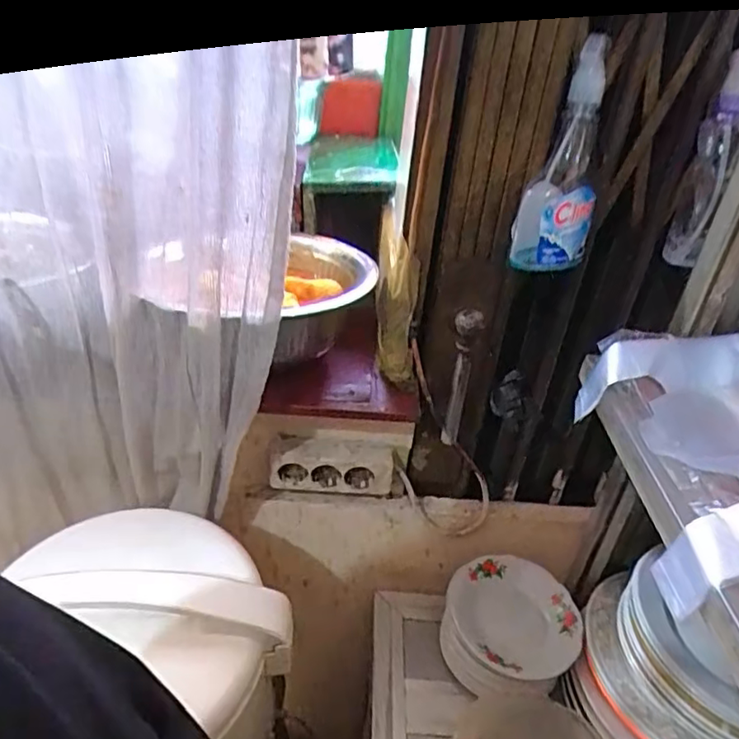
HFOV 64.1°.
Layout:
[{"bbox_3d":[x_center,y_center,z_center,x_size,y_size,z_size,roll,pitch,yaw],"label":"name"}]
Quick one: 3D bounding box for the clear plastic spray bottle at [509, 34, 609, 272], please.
[{"bbox_3d":[0.183,-0.188,0.543,0.062,0.193,0.073,18,35,19],"label":"clear plastic spray bottle"}]

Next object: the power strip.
[{"bbox_3d":[-0.047,0.122,0.742,0.149,0.066,0.043,3,33,-4],"label":"power strip"}]

